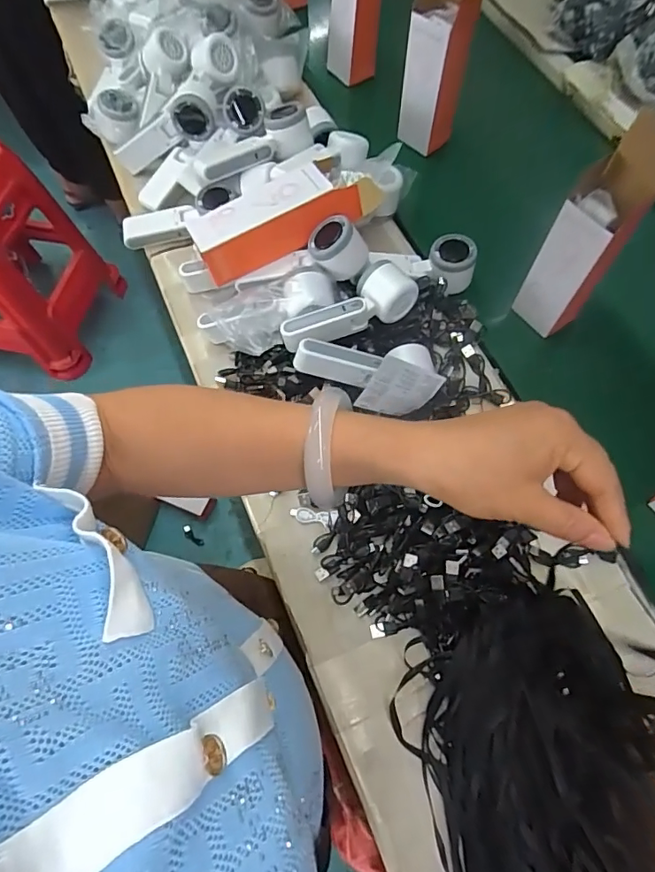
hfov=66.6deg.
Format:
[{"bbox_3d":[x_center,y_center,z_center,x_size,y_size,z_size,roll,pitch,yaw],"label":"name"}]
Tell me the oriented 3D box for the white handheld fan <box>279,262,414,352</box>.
[{"bbox_3d":[0.026,-0.149,0.593,0.166,0.054,0.056,-27,68,-12],"label":"white handheld fan"}]

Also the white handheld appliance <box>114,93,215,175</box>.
[{"bbox_3d":[-0.232,-0.425,0.714,0.168,0.052,0.042,-9,62,30],"label":"white handheld appliance"}]

